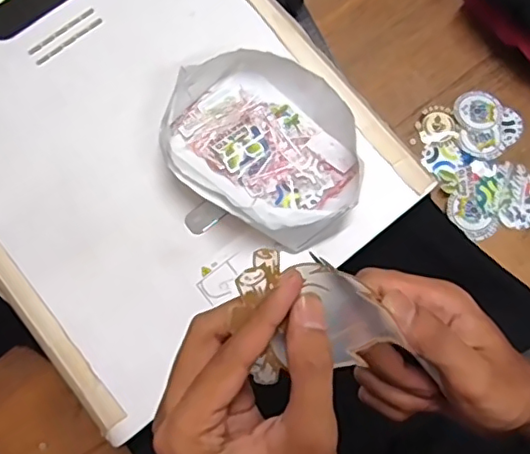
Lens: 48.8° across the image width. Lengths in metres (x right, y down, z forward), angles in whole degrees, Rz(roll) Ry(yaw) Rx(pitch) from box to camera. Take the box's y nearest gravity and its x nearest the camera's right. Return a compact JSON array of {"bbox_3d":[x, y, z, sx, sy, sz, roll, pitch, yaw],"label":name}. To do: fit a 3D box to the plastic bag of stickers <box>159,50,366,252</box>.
[{"bbox_3d":[0.001,-0.079,0.562,0.193,0.050,0.155,30,78,7],"label":"plastic bag of stickers"}]

